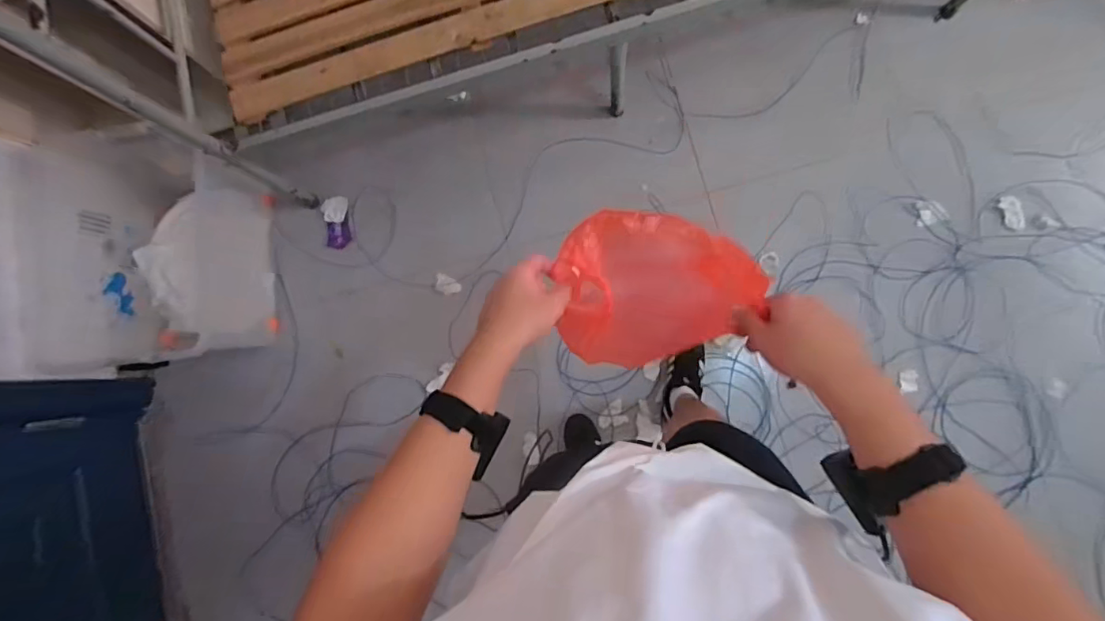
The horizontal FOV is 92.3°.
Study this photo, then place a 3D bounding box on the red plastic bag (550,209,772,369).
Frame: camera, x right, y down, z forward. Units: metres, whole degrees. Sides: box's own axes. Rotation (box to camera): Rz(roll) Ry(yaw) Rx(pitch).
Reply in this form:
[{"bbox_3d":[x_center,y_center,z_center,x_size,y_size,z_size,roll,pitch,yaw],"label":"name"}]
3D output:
[{"bbox_3d":[0.117,-0.026,0.620,0.212,0.072,0.165,-5,84,1],"label":"red plastic bag"}]

